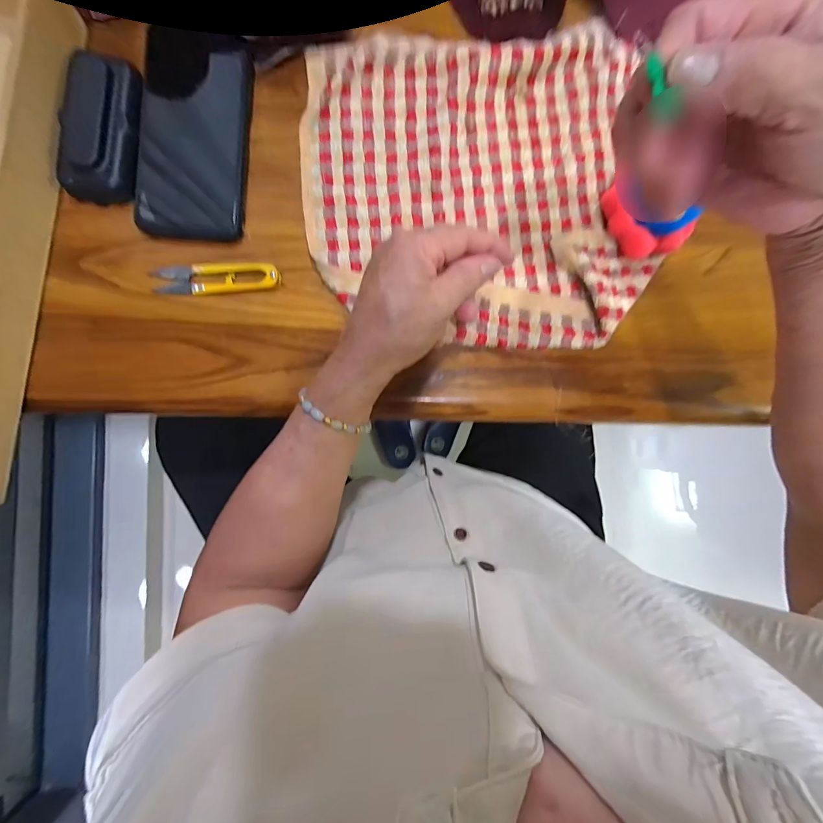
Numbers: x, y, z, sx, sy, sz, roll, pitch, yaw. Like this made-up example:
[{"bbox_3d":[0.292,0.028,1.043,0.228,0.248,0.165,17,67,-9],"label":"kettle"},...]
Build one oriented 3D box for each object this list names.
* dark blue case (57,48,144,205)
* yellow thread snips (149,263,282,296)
[{"bbox_3d":[-0.231,-0.210,0.283,0.045,0.028,0.099,4,87,-4],"label":"dark blue case"},{"bbox_3d":[-0.153,-0.105,0.296,0.095,0.010,0.024,-4,88,-4],"label":"yellow thread snips"}]

